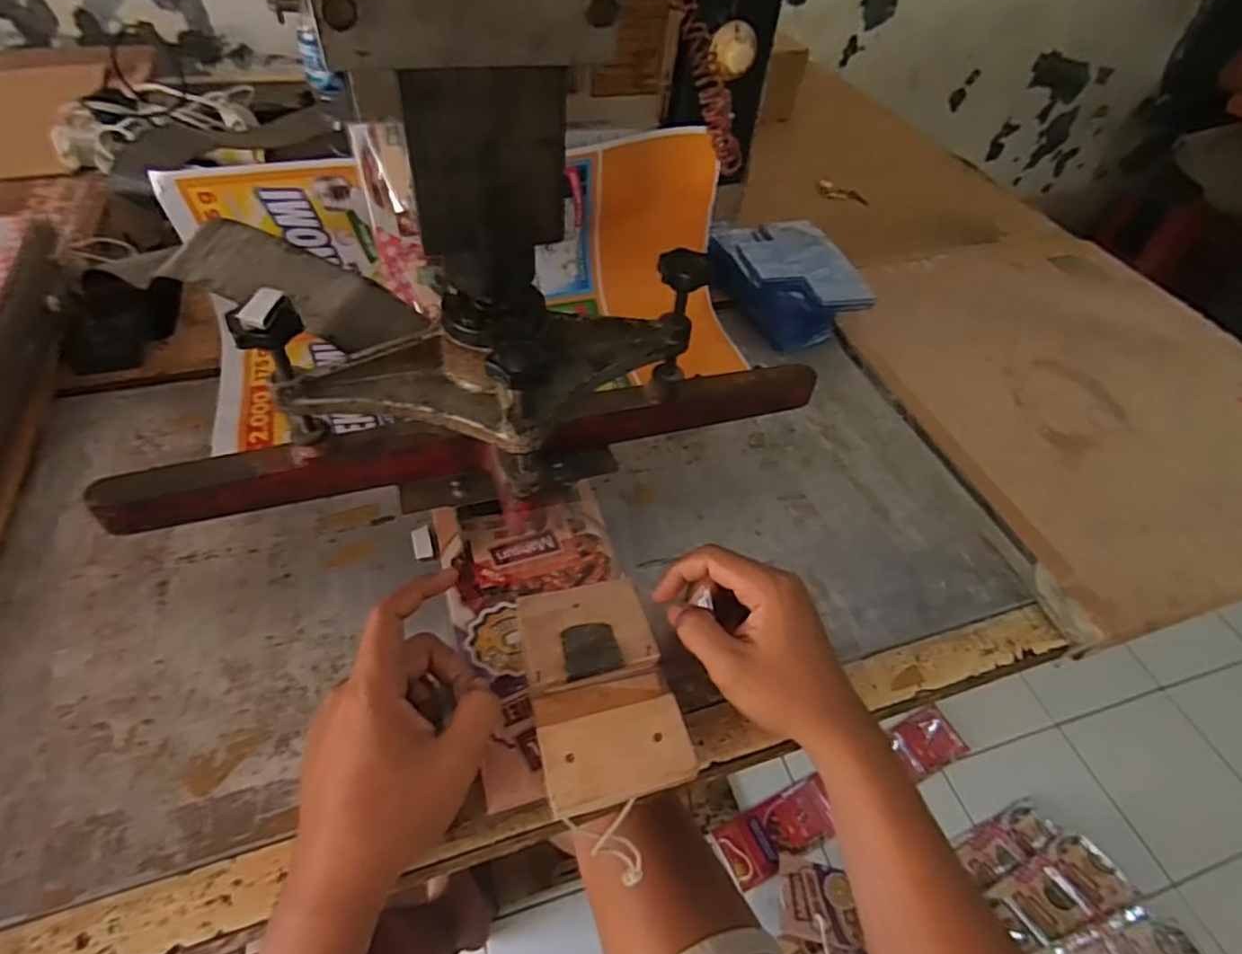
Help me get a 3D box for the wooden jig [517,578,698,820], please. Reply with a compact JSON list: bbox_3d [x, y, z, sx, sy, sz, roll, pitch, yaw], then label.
[{"bbox_3d":[-0.013,0.127,0.382,0.077,0.042,0.127,-8,49,-13],"label":"wooden jig"}]

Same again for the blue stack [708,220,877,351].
[{"bbox_3d":[0.172,-0.217,0.694,0.137,0.046,0.186,-8,50,-13],"label":"blue stack"}]

